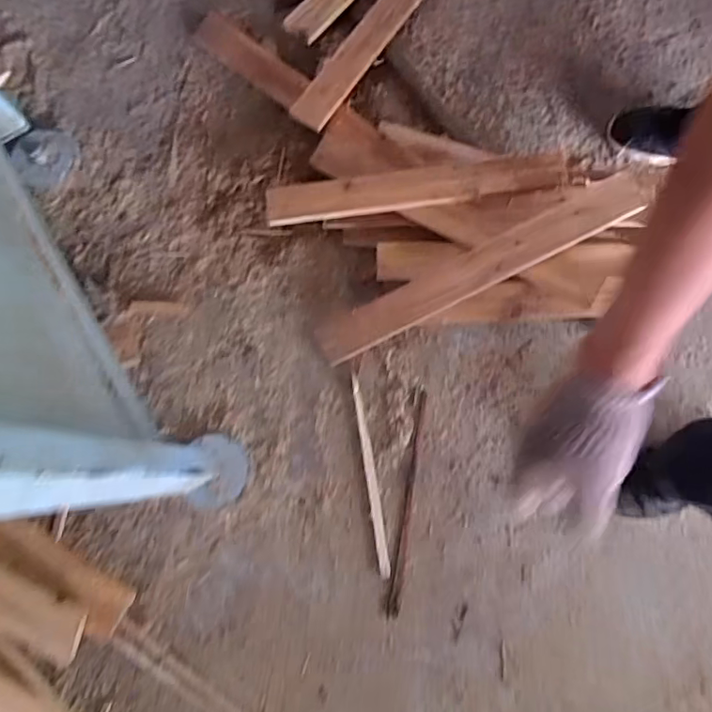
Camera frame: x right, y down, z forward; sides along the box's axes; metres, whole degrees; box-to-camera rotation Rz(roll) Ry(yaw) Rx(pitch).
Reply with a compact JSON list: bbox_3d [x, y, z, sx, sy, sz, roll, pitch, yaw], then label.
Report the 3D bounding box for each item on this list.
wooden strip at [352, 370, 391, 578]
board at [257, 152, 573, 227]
[{"bbox_3d":[0.021,0.186,0.849,0.018,0.007,0.317,-10,78,-2],"label":"wooden strip"},{"bbox_3d":[0.092,-0.278,0.874,0.480,0.019,0.065,-5,85,6],"label":"board"}]

